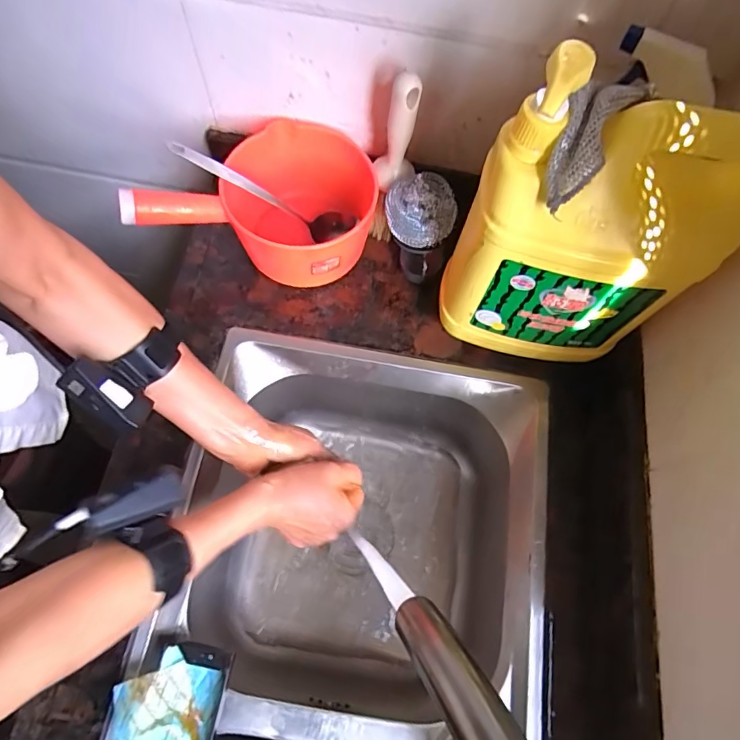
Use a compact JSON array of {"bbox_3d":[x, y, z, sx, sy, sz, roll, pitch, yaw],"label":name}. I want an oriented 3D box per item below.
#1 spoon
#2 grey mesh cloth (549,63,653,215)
[{"bbox_3d":[-0.122,-0.211,0.573,0.229,0.040,0.034,20,64,-31],"label":"spoon"},{"bbox_3d":[0.155,-0.168,0.341,0.041,0.032,0.110,32,97,12],"label":"grey mesh cloth"}]

